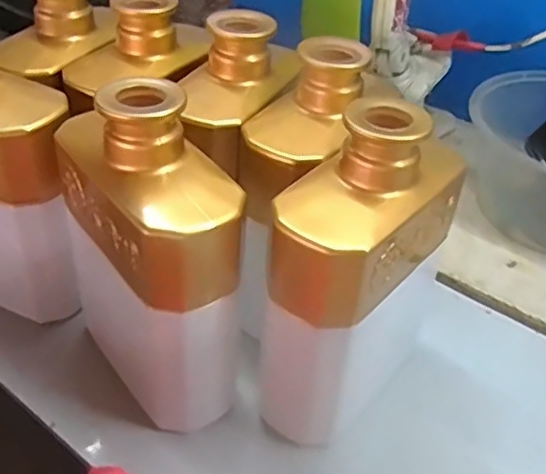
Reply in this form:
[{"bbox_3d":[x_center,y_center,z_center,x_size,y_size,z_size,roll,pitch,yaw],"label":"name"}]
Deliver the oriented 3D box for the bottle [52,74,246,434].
[{"bbox_3d":[-0.060,0.008,0.316,0.058,0.162,0.109,-24,49,-29],"label":"bottle"}]

